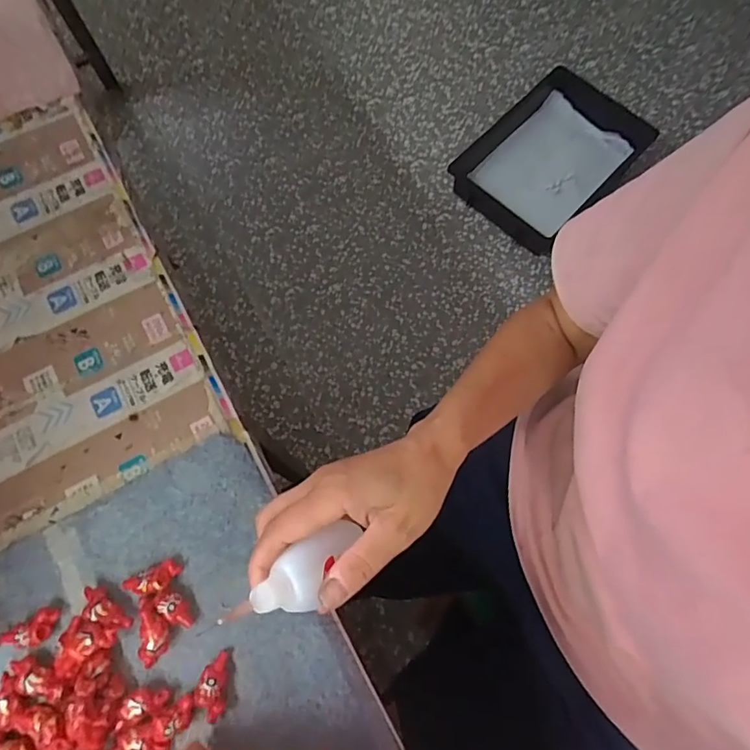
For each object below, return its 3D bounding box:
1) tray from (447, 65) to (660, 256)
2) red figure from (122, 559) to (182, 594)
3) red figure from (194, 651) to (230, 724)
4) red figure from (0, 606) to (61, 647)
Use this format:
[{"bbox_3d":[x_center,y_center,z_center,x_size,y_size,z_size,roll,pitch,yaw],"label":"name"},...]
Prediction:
[{"bbox_3d":[0.443,-0.544,1.276,0.316,0.080,0.486,40,76,11],"label":"tray"},{"bbox_3d":[-0.148,0.136,0.343,0.038,0.014,0.016,-24,73,-7],"label":"red figure"},{"bbox_3d":[-0.102,0.196,0.324,0.018,0.014,0.038,0,72,0],"label":"red figure"},{"bbox_3d":[-0.224,0.166,0.333,0.037,0.009,0.019,-31,74,-10],"label":"red figure"}]

